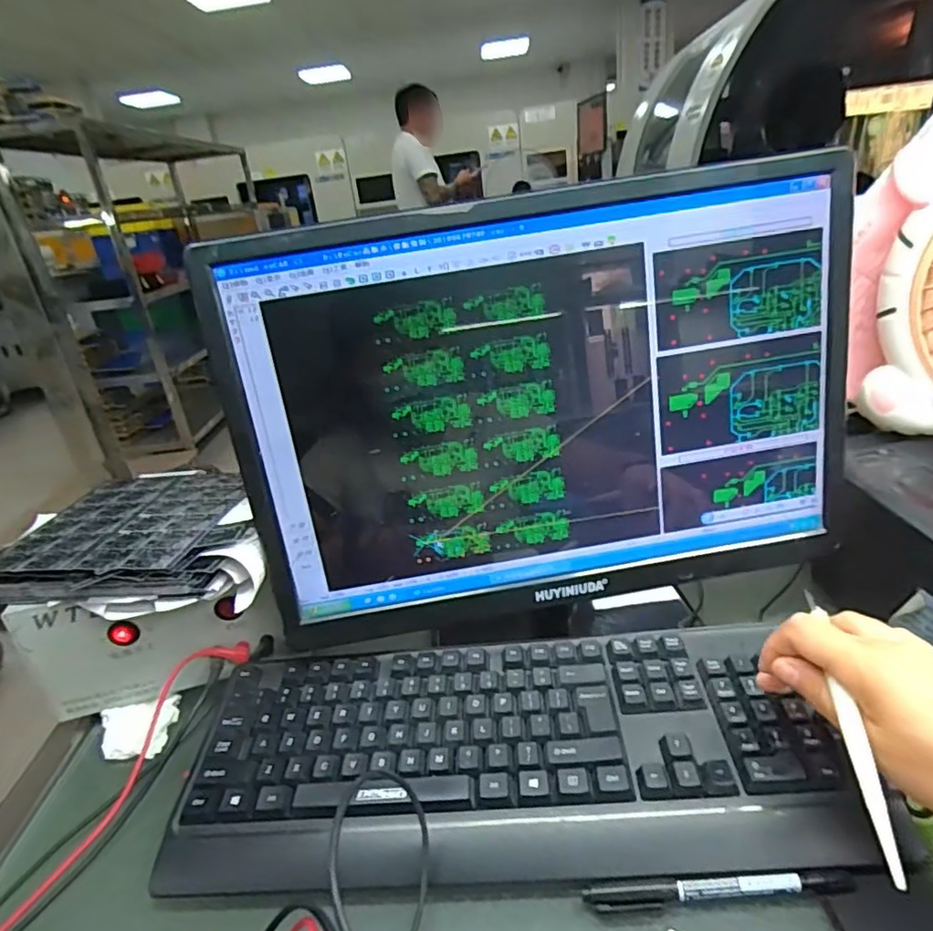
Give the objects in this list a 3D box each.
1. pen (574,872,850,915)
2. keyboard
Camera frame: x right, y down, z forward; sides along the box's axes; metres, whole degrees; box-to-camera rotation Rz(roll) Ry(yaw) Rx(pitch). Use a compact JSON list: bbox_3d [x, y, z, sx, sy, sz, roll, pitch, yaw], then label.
[{"bbox_3d":[0.137,0.231,0.321,0.142,0.007,0.010,-6,25,2],"label":"pen"},{"bbox_3d":[0.028,0.189,0.393,0.427,0.036,0.158,-5,25,5],"label":"keyboard"}]

